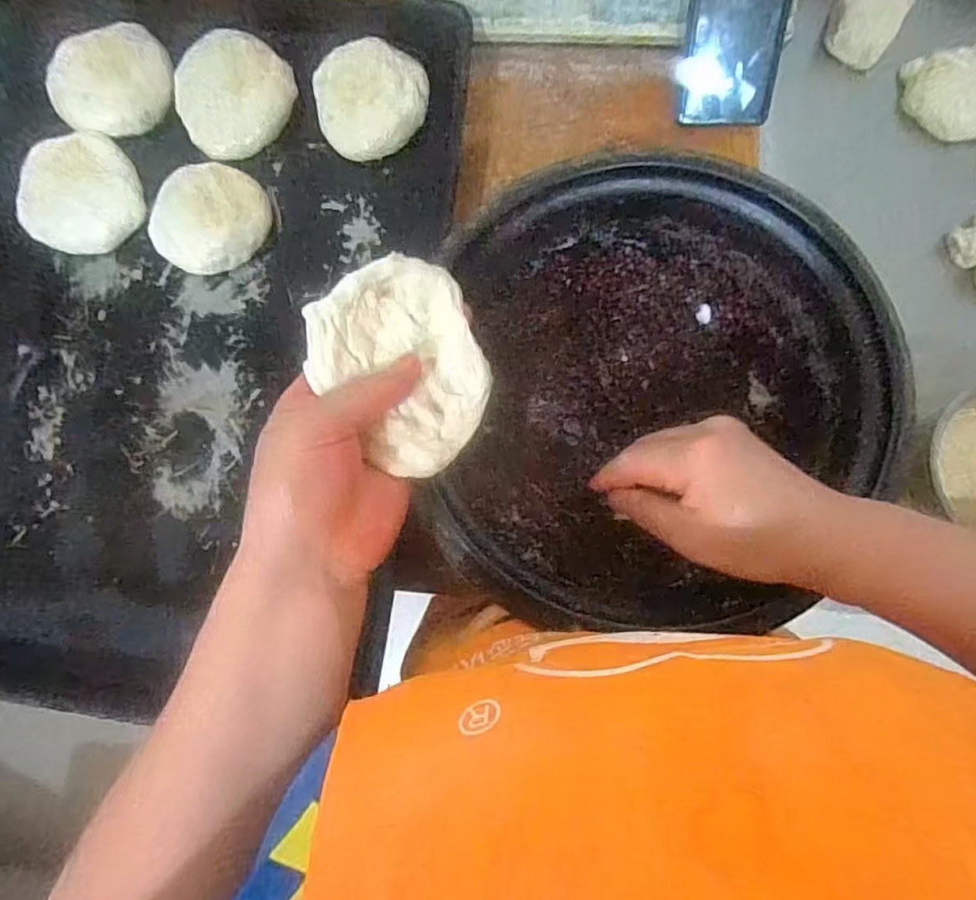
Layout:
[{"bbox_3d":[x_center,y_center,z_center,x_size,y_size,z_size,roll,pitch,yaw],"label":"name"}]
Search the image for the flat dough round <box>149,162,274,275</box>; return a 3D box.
[{"bbox_3d":[-0.231,-0.191,0.501,0.090,0.020,0.091,0,83,3],"label":"flat dough round"}]

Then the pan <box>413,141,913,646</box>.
[{"bbox_3d":[0.107,-0.037,0.394,0.250,0.115,0.265,0,83,3],"label":"pan"}]

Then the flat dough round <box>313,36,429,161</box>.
[{"bbox_3d":[-0.101,-0.291,0.498,0.095,0.013,0.090,0,83,3],"label":"flat dough round"}]

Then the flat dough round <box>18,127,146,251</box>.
[{"bbox_3d":[-0.344,-0.213,0.505,0.095,0.015,0.096,0,83,3],"label":"flat dough round"}]

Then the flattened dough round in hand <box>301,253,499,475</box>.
[{"bbox_3d":[-0.040,-0.041,0.301,0.079,0.023,0.097,-33,88,1],"label":"flattened dough round in hand"}]

